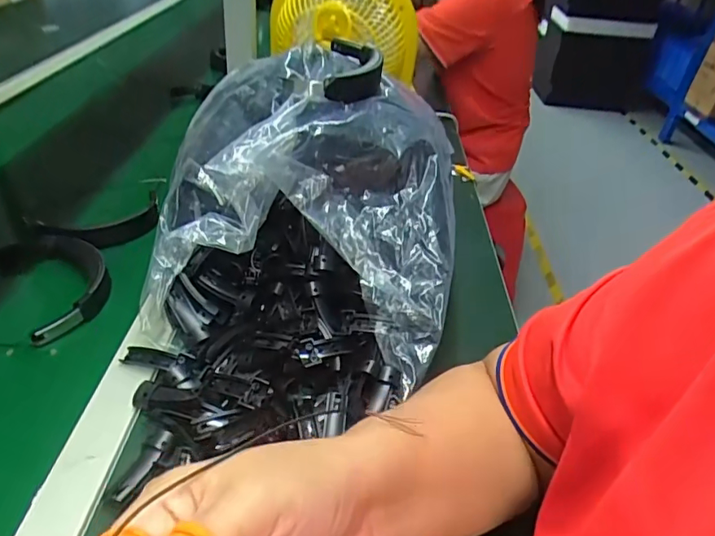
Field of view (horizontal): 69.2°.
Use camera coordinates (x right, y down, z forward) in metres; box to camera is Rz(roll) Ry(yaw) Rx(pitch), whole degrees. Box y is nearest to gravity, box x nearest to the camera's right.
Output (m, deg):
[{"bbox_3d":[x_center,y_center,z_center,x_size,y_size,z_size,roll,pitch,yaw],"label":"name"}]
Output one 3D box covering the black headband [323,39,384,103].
[{"bbox_3d":[-0.003,-0.221,0.570,0.058,0.029,0.145,4,38,-2],"label":"black headband"}]

